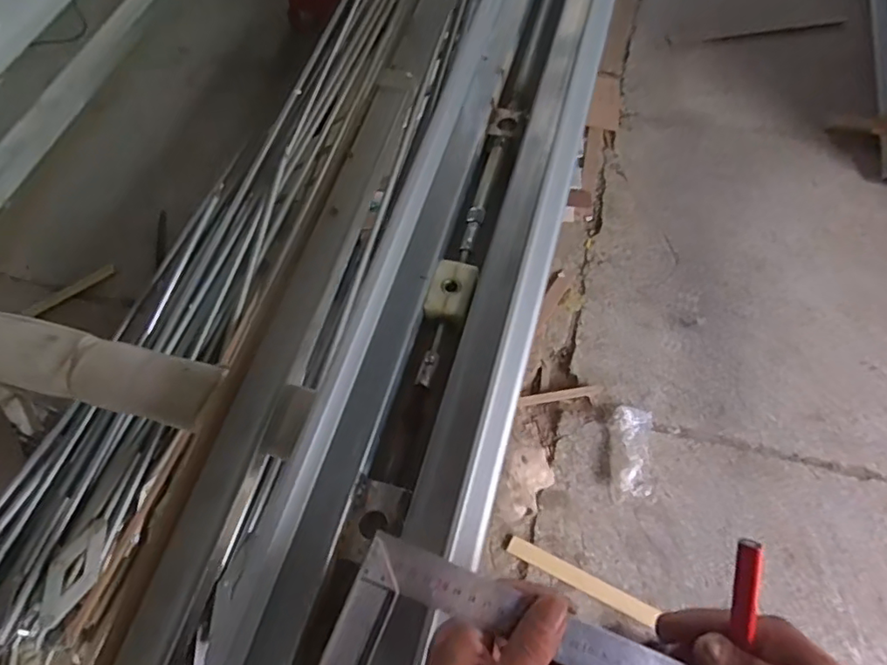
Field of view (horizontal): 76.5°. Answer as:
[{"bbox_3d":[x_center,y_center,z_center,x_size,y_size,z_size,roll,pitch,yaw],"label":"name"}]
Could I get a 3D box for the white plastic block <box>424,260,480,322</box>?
[{"bbox_3d":[0.009,-0.046,0.602,0.045,0.017,0.070,15,64,11],"label":"white plastic block"}]

